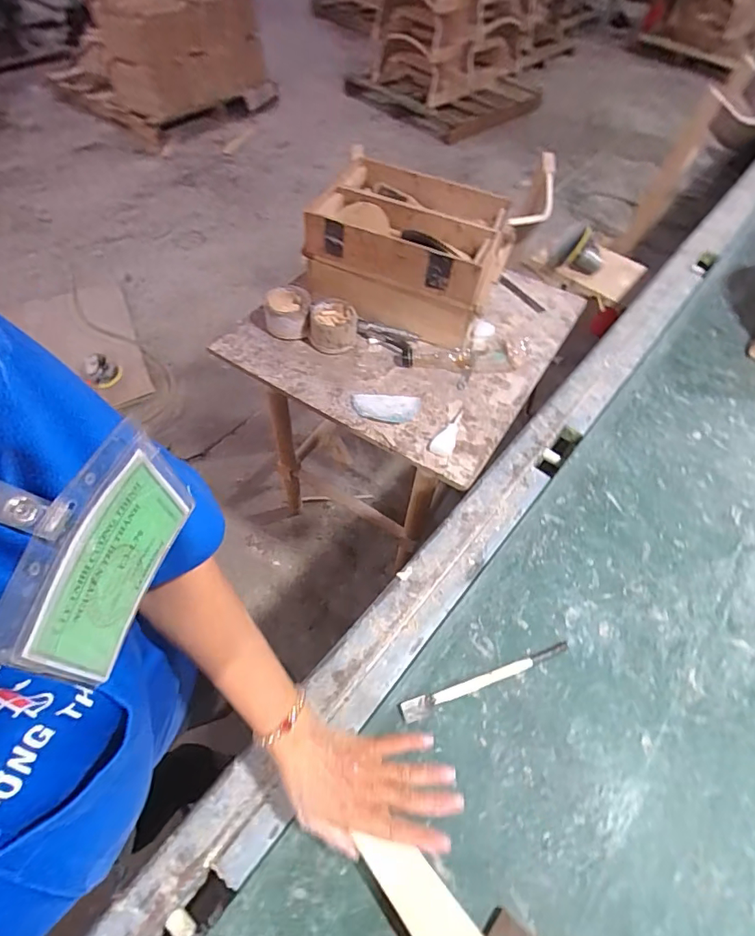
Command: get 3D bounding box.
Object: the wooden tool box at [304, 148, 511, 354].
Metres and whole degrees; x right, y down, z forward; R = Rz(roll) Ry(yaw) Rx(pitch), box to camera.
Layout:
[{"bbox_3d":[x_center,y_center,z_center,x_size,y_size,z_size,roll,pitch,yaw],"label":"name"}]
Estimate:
[{"bbox_3d":[0.059,-0.406,0.885,0.331,0.169,0.255,19,55,9],"label":"wooden tool box"}]

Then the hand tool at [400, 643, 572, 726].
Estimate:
[{"bbox_3d":[0.124,0.238,0.527,0.206,0.008,0.019,-15,57,-14],"label":"hand tool"}]

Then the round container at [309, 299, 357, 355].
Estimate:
[{"bbox_3d":[-0.079,-0.255,0.845,0.080,0.057,0.082,2,54,-3],"label":"round container"}]

